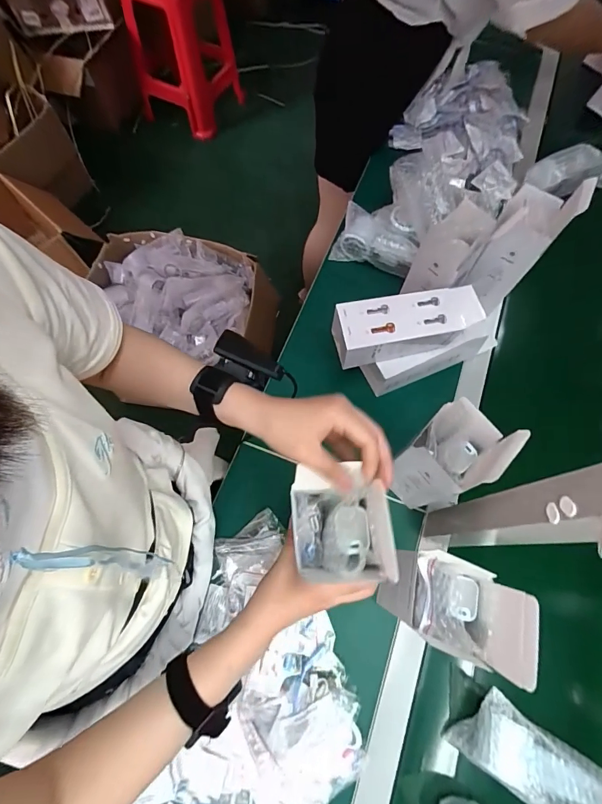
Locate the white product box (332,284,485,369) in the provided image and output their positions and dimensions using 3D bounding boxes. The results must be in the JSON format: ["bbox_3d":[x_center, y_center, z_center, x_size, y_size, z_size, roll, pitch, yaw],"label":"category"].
[{"bbox_3d":[0.144,-0.104,0.564,0.199,0.076,0.071,-9,69,-4],"label":"white product box"}]

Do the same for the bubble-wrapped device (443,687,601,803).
[{"bbox_3d":[0.283,0.424,0.440,0.194,0.058,0.077,33,72,12],"label":"bubble-wrapped device"}]

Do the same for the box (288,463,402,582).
[{"bbox_3d":[0.033,0.109,0.348,0.079,0.068,0.094,-3,69,-2],"label":"box"}]

